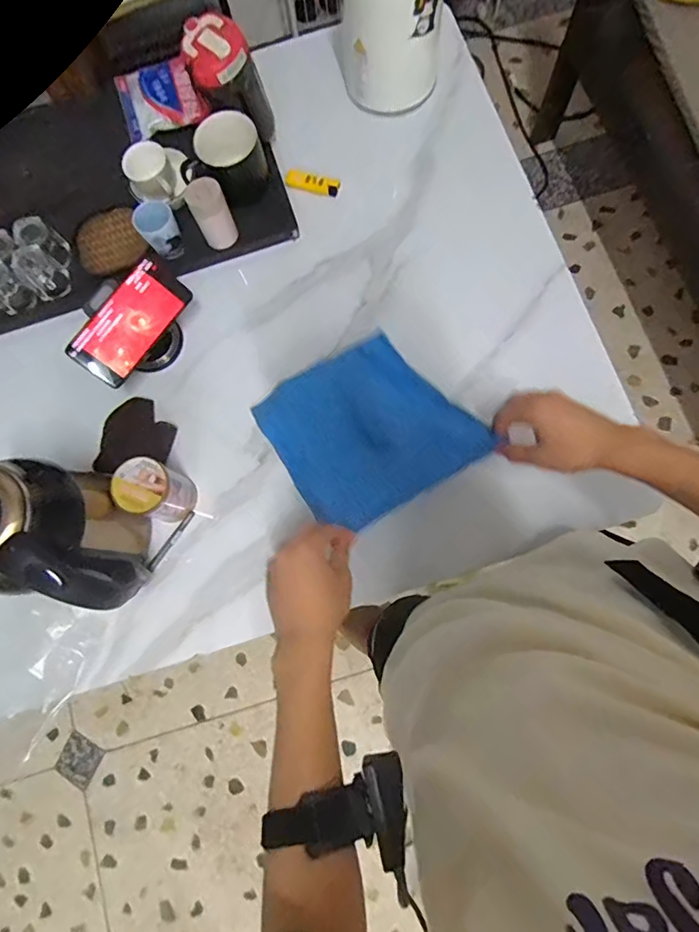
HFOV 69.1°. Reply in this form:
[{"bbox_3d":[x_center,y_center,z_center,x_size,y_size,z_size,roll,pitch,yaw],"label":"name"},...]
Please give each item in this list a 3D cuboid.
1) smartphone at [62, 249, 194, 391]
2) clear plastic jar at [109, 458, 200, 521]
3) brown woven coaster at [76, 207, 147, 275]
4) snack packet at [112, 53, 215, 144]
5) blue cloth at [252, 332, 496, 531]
[{"bbox_3d":[-0.284,-0.188,0.660,0.077,0.010,0.165,39,84,-20],"label":"smartphone"},{"bbox_3d":[-0.244,0.032,0.641,0.069,0.099,0.068,-1,79,3],"label":"clear plastic jar"},{"bbox_3d":[-0.362,-0.338,0.763,0.096,0.010,0.101,-29,79,-2],"label":"brown woven coaster"},{"bbox_3d":[-0.291,-0.573,0.788,0.122,0.025,0.128,-19,78,0],"label":"snack packet"},{"bbox_3d":[0.018,-0.050,0.605,0.209,0.061,0.217,-31,75,-7],"label":"blue cloth"}]

